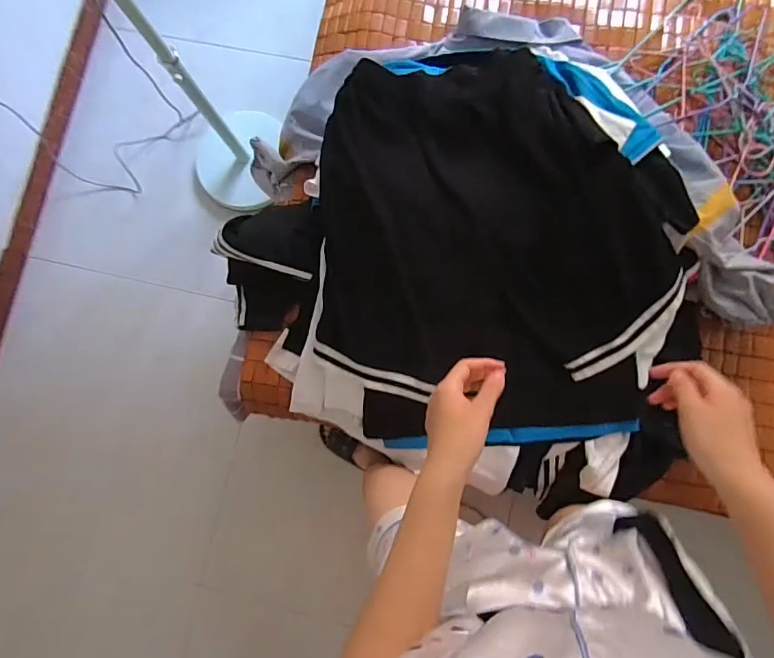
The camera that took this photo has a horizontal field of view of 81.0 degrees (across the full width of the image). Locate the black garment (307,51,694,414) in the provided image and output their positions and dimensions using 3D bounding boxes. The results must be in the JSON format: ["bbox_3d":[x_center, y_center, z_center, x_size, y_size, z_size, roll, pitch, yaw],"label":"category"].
[{"bbox_3d":[0.160,-0.161,0.753,0.570,0.072,0.576,-7,86,7],"label":"black garment"}]

